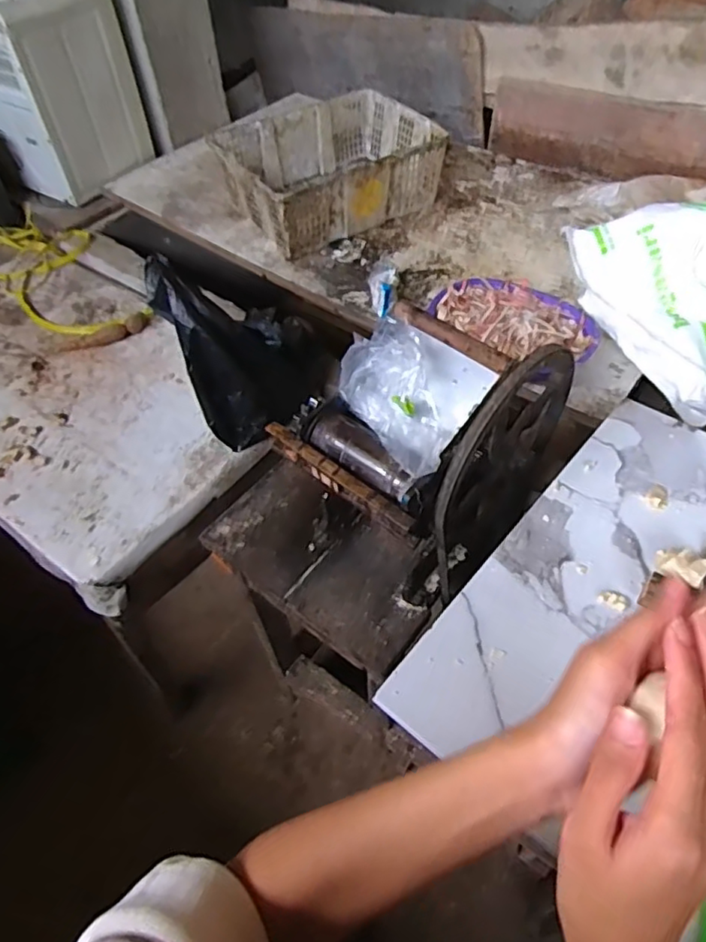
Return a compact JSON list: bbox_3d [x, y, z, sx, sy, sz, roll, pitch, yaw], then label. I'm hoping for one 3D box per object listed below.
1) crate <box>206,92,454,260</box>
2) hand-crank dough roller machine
[{"bbox_3d":[-0.057,-0.731,1.450,0.469,0.164,0.358,-29,56,-19],"label":"crate"},{"bbox_3d":[0.100,-0.029,0.783,0.308,0.357,0.224,-34,58,-21],"label":"hand-crank dough roller machine"}]

